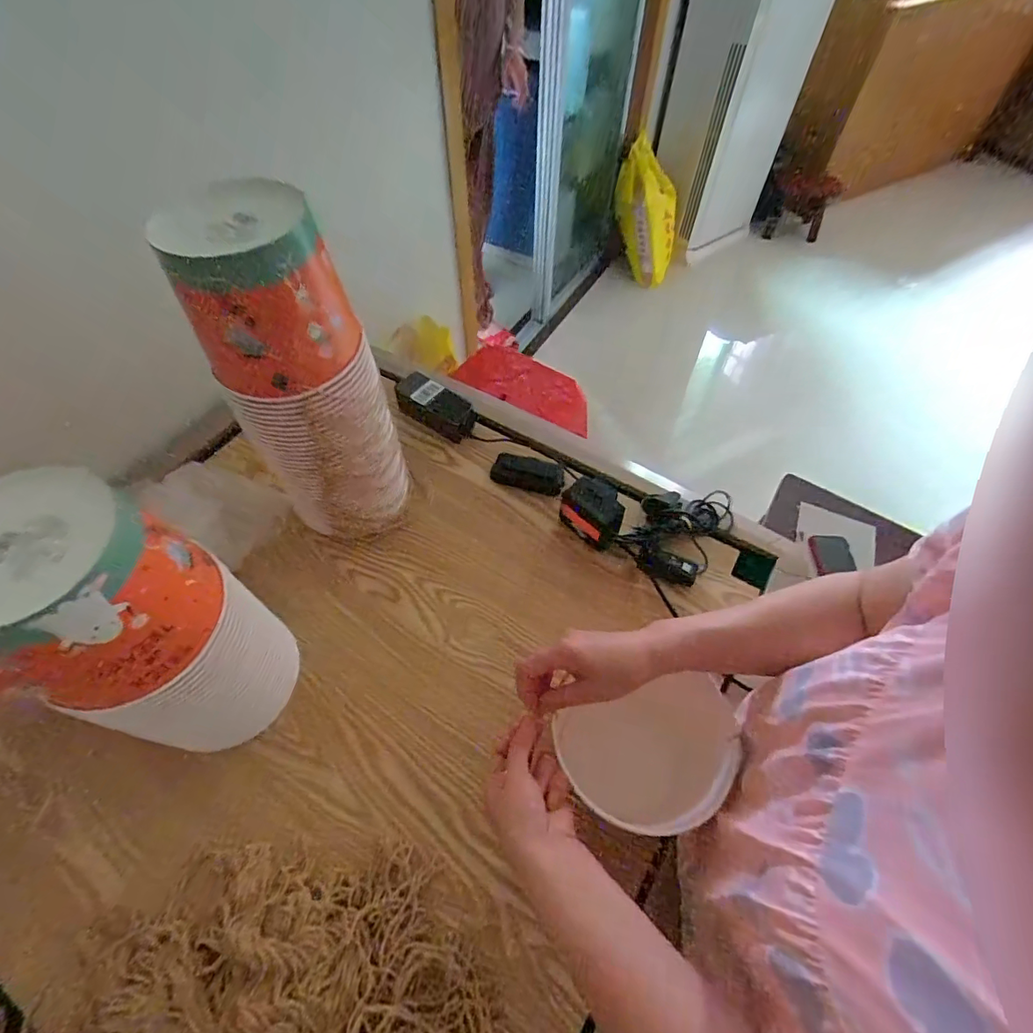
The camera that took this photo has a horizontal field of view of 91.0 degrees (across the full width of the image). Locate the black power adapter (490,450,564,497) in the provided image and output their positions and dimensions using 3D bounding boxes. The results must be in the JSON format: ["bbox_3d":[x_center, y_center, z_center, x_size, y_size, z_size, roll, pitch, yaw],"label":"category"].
[{"bbox_3d":[0.017,-0.063,0.752,0.105,0.026,0.044,14,57,10],"label":"black power adapter"}]

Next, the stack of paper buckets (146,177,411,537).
[{"bbox_3d":[-0.228,-0.134,0.580,0.151,0.402,0.138,-14,57,-9],"label":"stack of paper buckets"}]

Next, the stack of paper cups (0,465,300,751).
[{"bbox_3d":[-0.328,0.110,0.469,0.130,0.323,0.153,15,58,11],"label":"stack of paper cups"}]

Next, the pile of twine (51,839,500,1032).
[{"bbox_3d":[-0.189,0.416,0.416,0.330,0.069,0.273,39,65,23],"label":"pile of twine"}]

